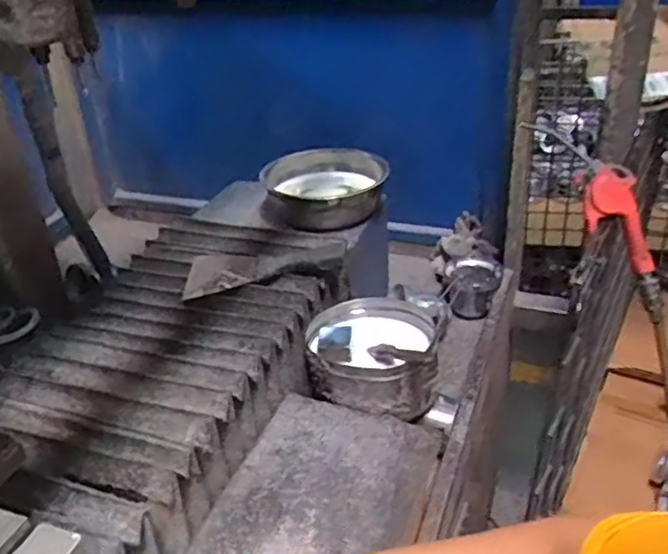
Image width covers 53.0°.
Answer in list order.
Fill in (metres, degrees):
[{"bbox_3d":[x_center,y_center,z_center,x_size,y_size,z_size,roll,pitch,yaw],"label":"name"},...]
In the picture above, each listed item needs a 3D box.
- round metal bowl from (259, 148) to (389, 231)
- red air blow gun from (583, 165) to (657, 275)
[{"bbox_3d":[-0.014,-0.140,1.013,0.180,0.062,0.137,2,31,7],"label":"round metal bowl"},{"bbox_3d":[0.320,-0.062,0.748,0.041,0.123,0.054,-33,6,-40],"label":"red air blow gun"}]

